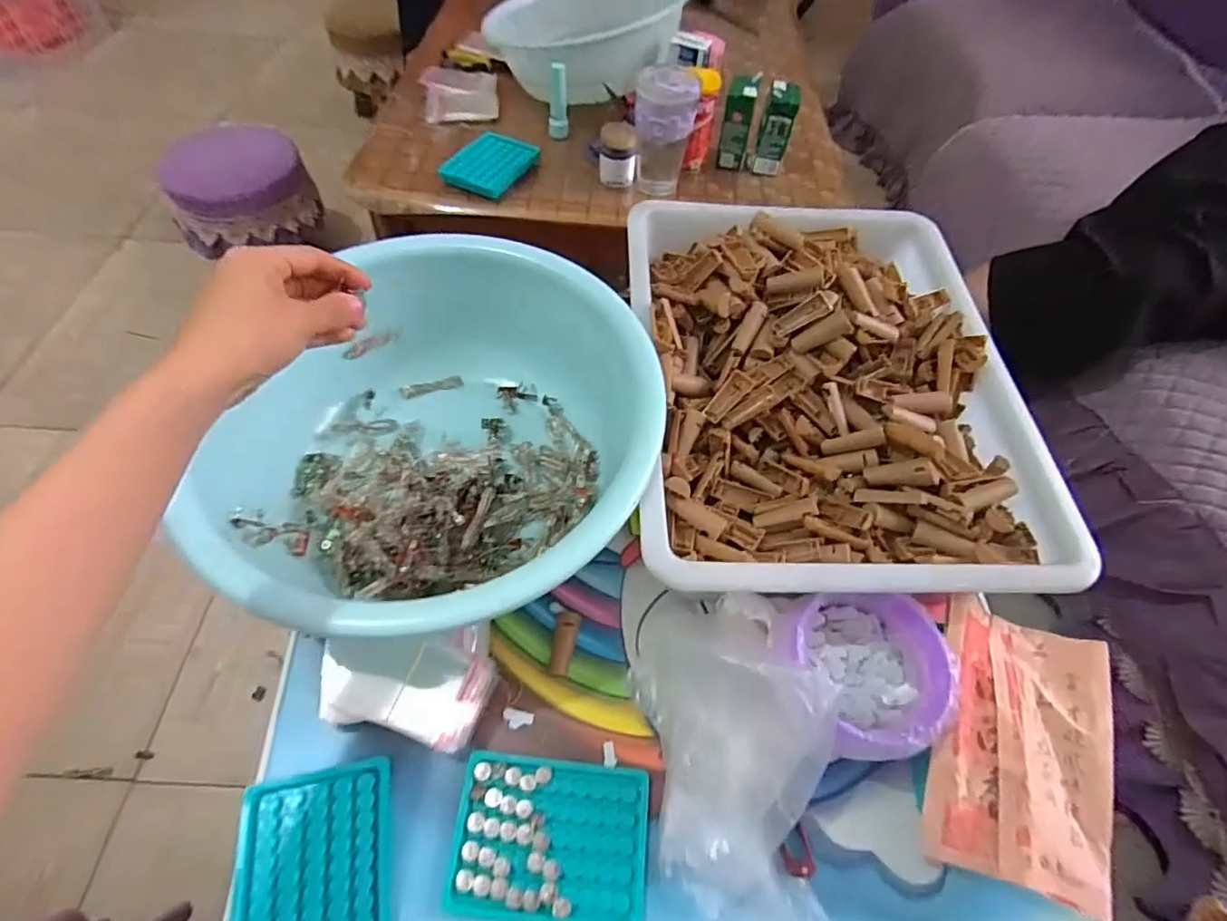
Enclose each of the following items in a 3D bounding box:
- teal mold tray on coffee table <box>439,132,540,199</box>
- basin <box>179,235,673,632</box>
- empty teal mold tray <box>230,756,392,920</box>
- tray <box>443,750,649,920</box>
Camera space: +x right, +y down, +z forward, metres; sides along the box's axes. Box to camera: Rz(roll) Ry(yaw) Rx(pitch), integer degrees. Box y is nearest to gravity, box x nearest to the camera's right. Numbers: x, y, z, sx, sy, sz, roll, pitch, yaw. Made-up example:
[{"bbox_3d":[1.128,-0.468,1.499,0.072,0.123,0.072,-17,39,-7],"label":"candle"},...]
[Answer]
[{"bbox_3d":[-0.182,-0.440,0.870,0.103,0.022,0.127,26,58,14],"label":"teal mold tray on coffee table"},{"bbox_3d":[-0.128,-0.003,0.494,0.308,0.151,0.335,2,56,-3],"label":"basin"},{"bbox_3d":[-0.196,0.276,0.384,0.096,0.006,0.130,-7,57,-9],"label":"empty teal mold tray"},{"bbox_3d":[-0.042,0.259,0.404,0.129,0.005,0.095,6,56,0],"label":"tray"}]

